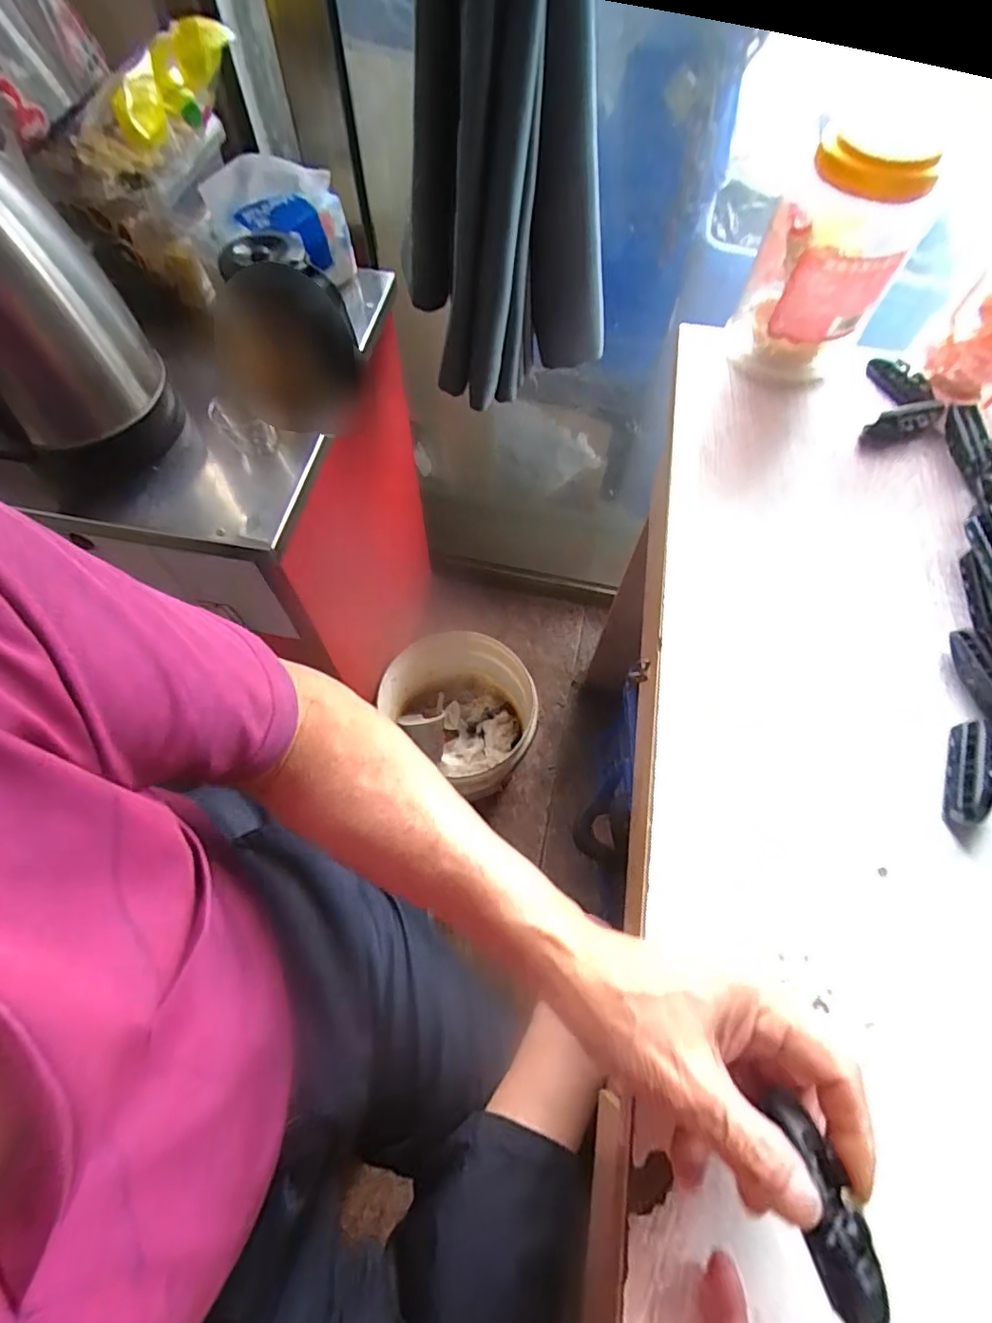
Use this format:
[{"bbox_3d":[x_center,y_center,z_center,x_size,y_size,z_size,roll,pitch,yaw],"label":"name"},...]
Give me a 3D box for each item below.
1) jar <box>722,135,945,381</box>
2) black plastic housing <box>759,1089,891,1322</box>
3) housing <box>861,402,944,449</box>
[{"bbox_3d":[0.261,-0.315,0.459,0.100,0.159,0.085,23,66,11],"label":"jar"},{"bbox_3d":[0.130,0.214,0.223,0.022,0.012,0.069,-10,61,-6],"label":"black plastic housing"},{"bbox_3d":[0.348,-0.201,0.485,0.064,0.029,0.019,-9,64,-5],"label":"housing"}]

